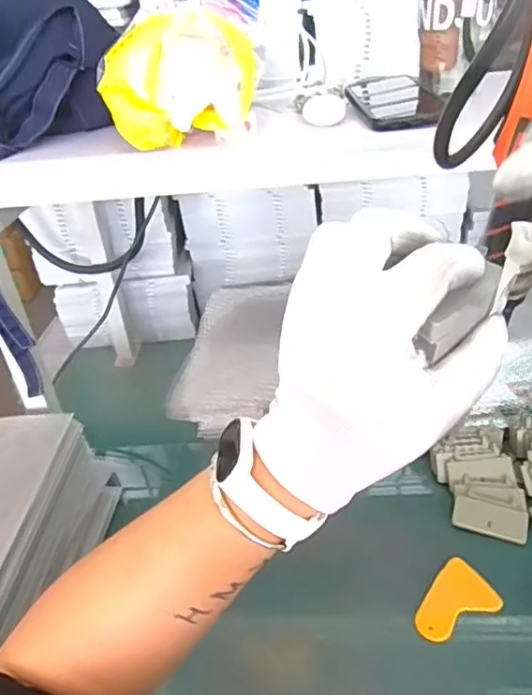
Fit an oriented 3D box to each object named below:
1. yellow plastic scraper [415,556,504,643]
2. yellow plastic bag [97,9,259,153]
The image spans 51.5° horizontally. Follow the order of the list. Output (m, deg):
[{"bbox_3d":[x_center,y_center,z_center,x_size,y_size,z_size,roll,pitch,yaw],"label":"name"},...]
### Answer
[{"bbox_3d":[0.205,0.284,0.615,0.094,0.009,0.067,-30,48,-18],"label":"yellow plastic scraper"},{"bbox_3d":[-0.084,-0.254,0.531,0.144,0.106,0.105,-12,34,-9],"label":"yellow plastic bag"}]

